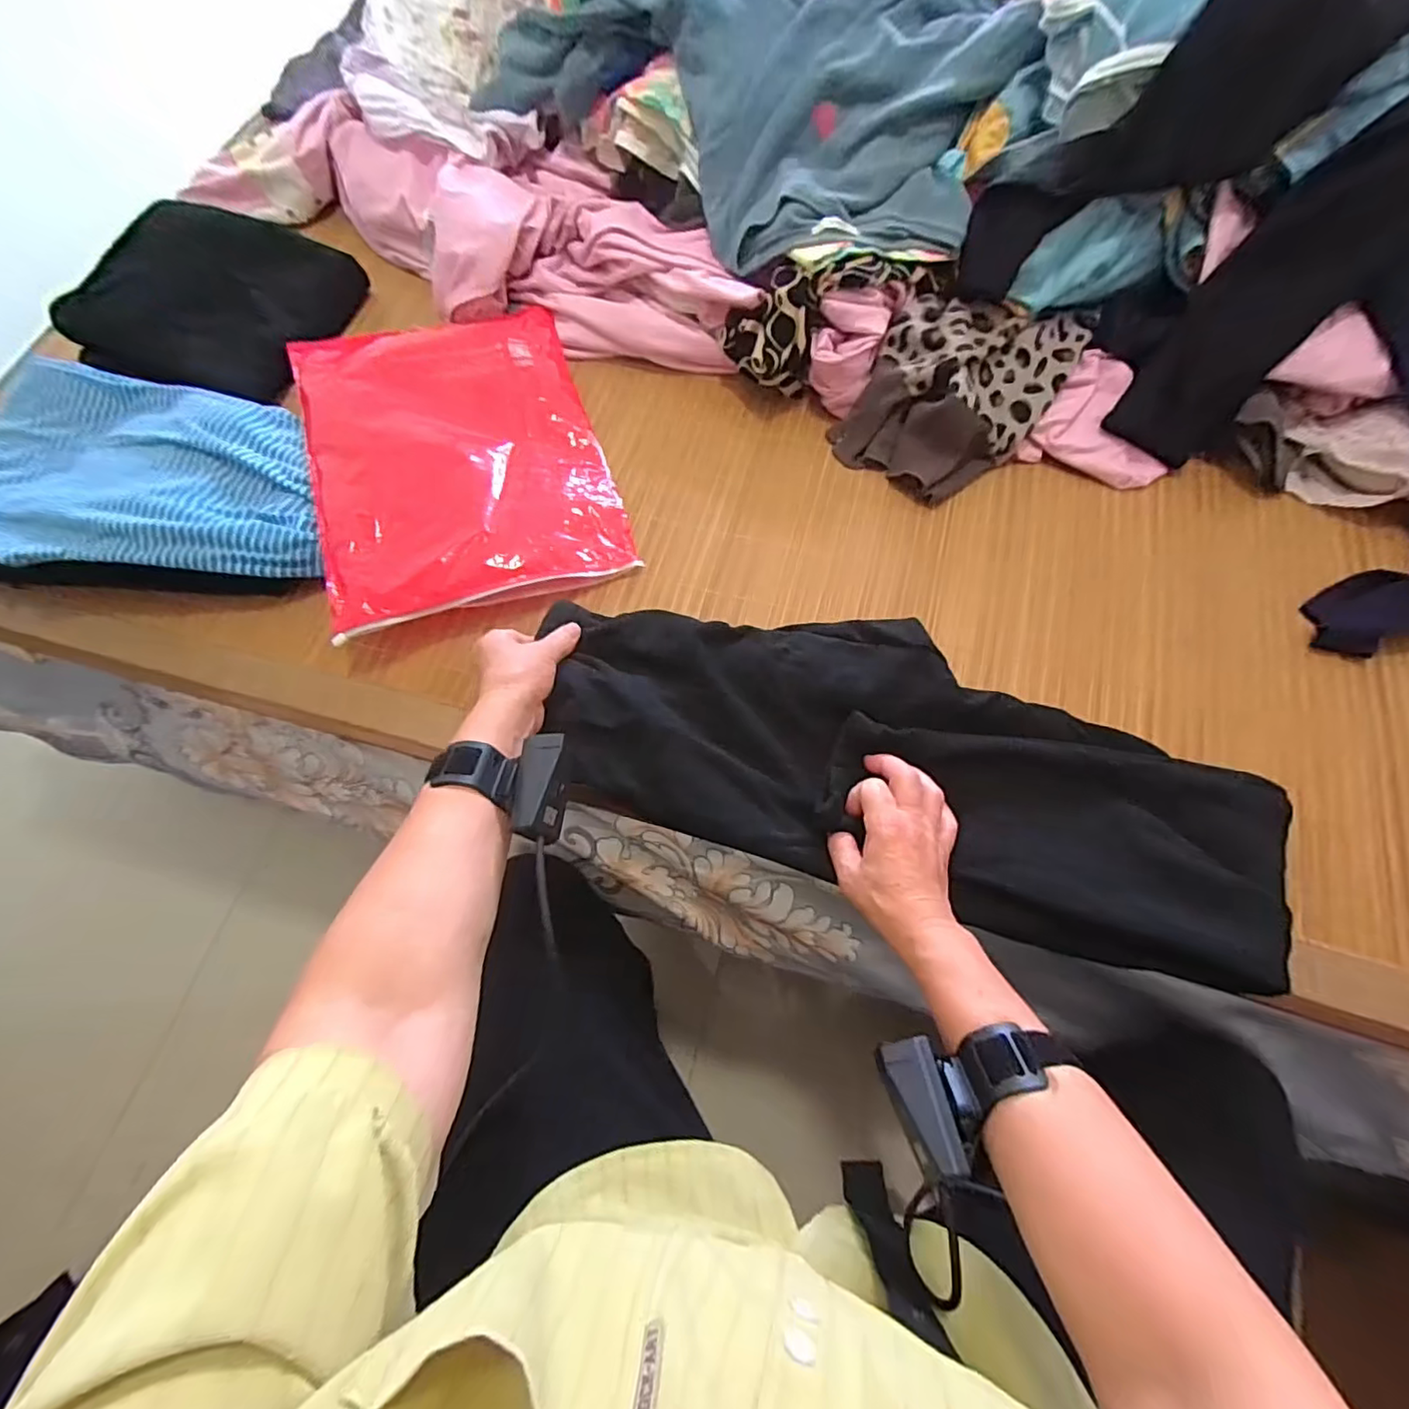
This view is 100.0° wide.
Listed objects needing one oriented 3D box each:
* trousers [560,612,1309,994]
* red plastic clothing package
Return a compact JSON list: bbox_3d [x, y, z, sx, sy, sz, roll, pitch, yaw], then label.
[{"bbox_3d":[0.149,0.041,0.483,0.550,0.051,0.210,16,72,9],"label":"trousers"},{"bbox_3d":[-0.259,-0.265,0.621,0.286,0.044,0.381,-20,70,-4],"label":"red plastic clothing package"}]

